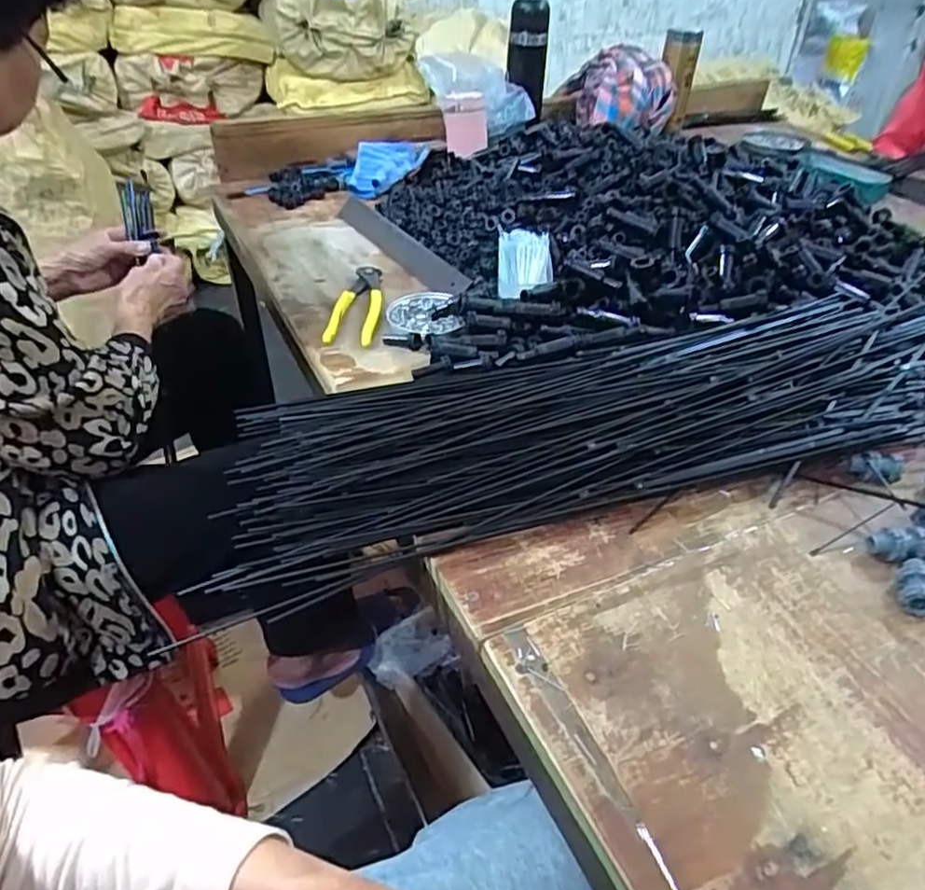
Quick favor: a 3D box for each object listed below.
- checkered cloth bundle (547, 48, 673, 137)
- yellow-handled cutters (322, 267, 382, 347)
[{"bbox_3d":[0.264,-0.630,1.174,0.212,0.108,0.126,17,41,17],"label":"checkered cloth bundle"},{"bbox_3d":[-0.117,-0.161,0.741,0.051,0.017,0.159,4,39,1],"label":"yellow-handled cutters"}]

